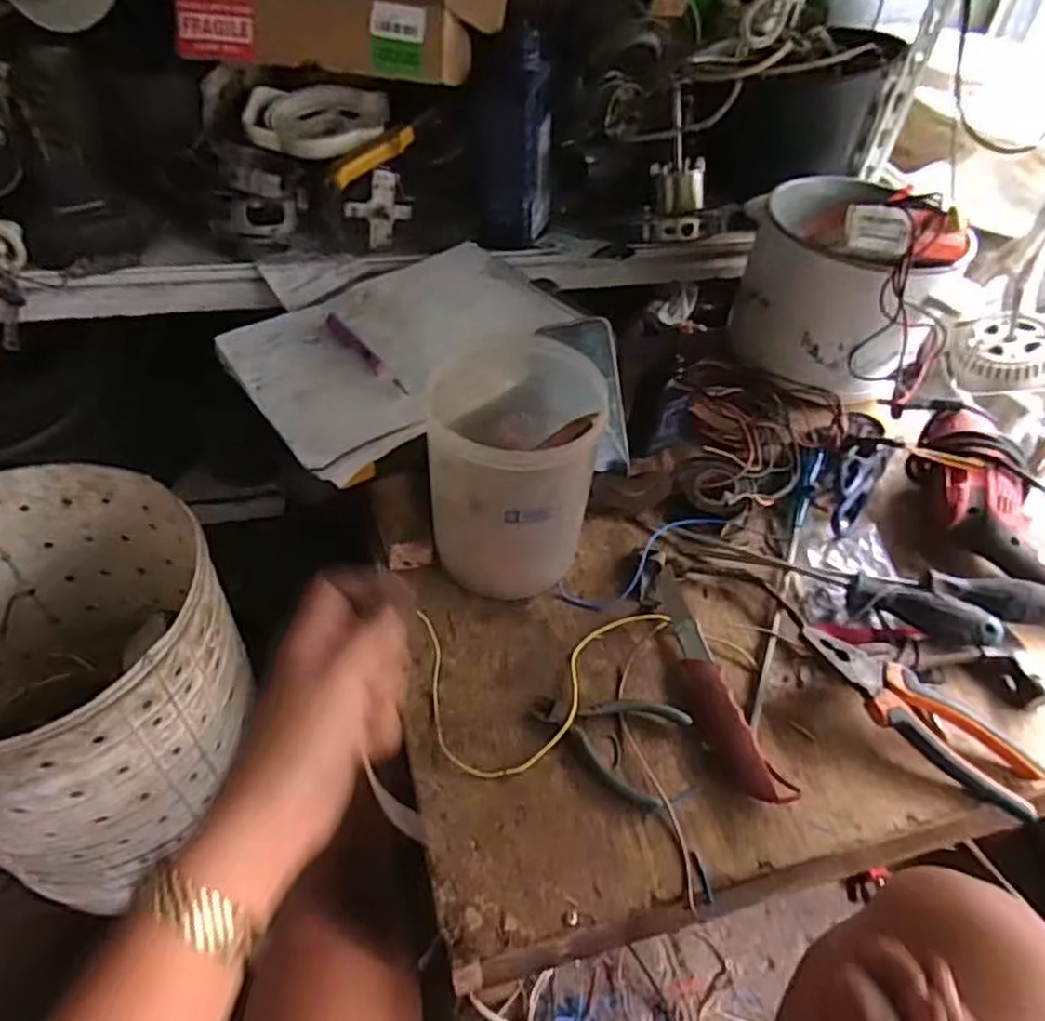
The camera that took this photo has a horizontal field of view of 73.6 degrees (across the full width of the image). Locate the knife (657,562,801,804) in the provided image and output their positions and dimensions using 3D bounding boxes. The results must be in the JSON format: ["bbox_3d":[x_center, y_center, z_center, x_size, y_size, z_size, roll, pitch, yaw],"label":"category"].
[{"bbox_3d":[0.147,0.131,0.549,0.038,0.021,0.203,-9,49,-14],"label":"knife"}]

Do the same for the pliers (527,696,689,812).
[{"bbox_3d":[0.062,0.164,0.518,0.109,0.012,0.077,23,49,14],"label":"pliers"}]

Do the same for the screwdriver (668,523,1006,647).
[{"bbox_3d":[0.260,0.060,0.599,0.258,0.028,0.038,19,47,30],"label":"screwdriver"}]

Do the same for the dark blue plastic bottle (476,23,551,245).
[{"bbox_3d":[-0.012,-0.416,0.798,0.079,0.216,0.087,13,24,22],"label":"dark blue plastic bottle"}]

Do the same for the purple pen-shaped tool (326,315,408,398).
[{"bbox_3d":[-0.150,-0.147,0.660,0.016,0.010,0.148,-27,56,-27],"label":"purple pen-shaped tool"}]

